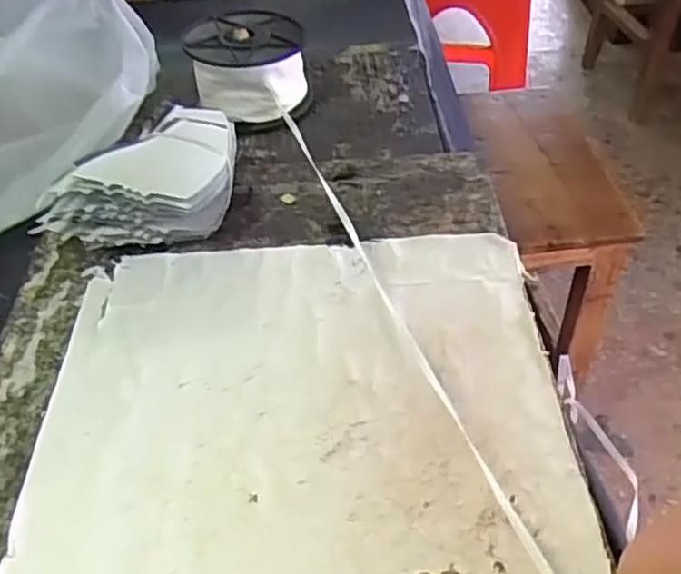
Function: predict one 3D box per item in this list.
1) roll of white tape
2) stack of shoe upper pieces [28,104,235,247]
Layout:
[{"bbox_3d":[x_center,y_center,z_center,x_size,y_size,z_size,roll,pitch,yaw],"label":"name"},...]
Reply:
[{"bbox_3d":[-0.072,-0.172,0.548,0.087,0.056,0.087,-1,45,1],"label":"roll of white tape"},{"bbox_3d":[-0.124,-0.069,0.440,0.111,0.060,0.084,1,45,3],"label":"stack of shoe upper pieces"}]

